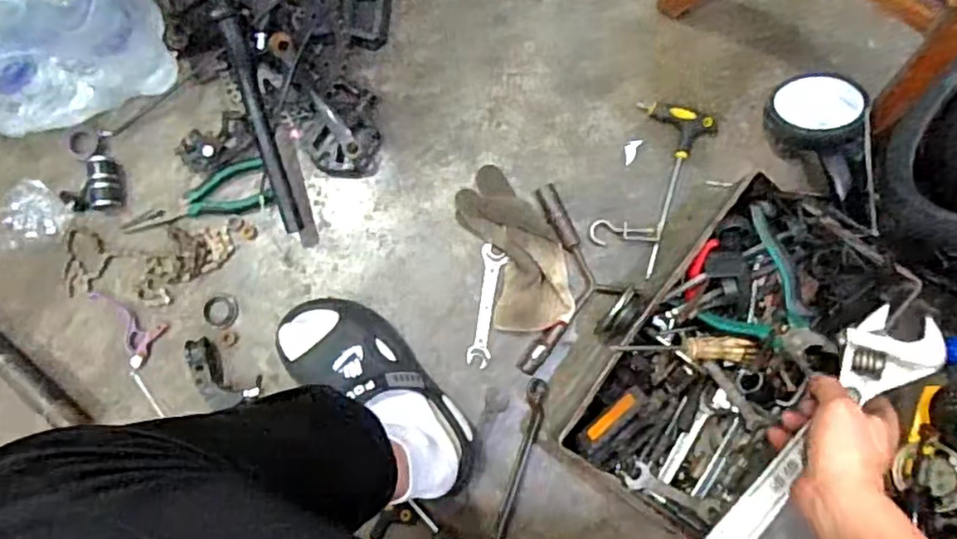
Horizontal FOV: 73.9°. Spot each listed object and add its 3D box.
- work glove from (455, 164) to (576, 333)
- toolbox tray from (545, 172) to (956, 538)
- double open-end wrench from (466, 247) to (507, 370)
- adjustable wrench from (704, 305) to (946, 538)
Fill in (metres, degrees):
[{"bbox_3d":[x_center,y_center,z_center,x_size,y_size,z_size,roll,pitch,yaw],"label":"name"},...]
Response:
[{"bbox_3d":[0.044,-0.026,0.757,0.100,0.027,0.200,-19,84,-2],"label":"work glove"},{"bbox_3d":[0.259,0.086,0.693,0.207,0.122,0.349,35,85,4],"label":"toolbox tray"},{"bbox_3d":[0.009,0.043,0.760,0.029,0.005,0.143,10,84,1],"label":"double open-end wrench"},{"bbox_3d":[0.287,0.147,0.550,0.055,0.025,0.284,43,87,4],"label":"adjustable wrench"}]

